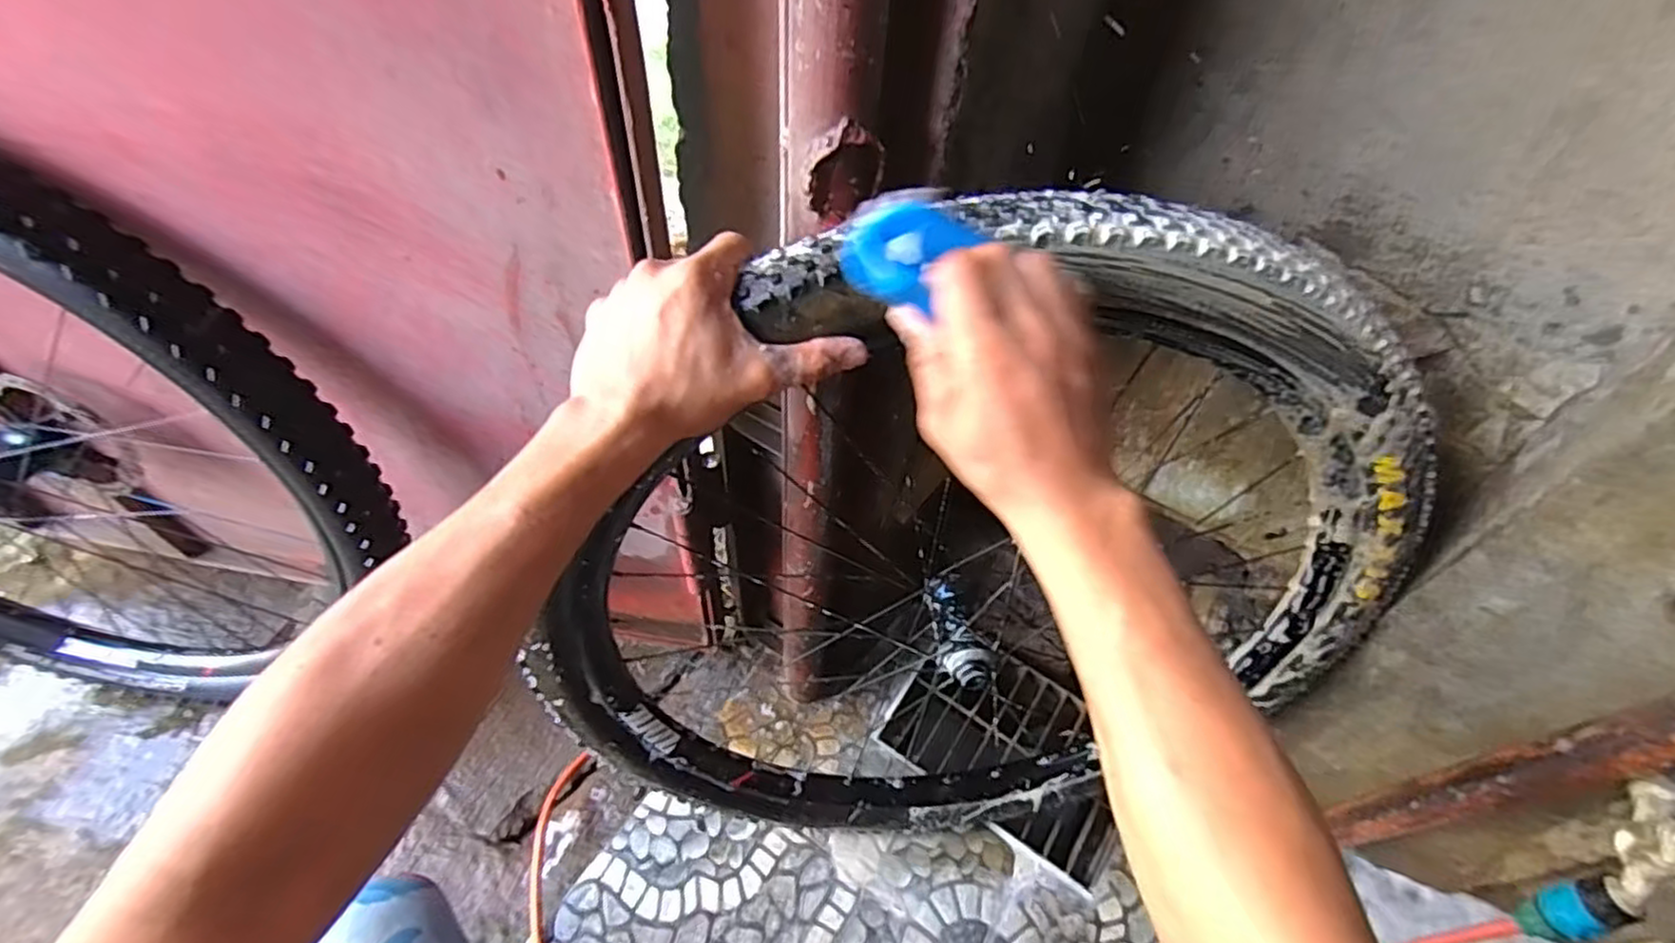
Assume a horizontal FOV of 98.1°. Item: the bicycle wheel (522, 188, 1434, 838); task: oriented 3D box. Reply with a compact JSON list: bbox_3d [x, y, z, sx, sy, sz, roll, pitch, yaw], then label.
[{"bbox_3d":[0.115,0.129,0.603,0.696,0.684,0.166,2,52,-3],"label":"bicycle wheel"}]

